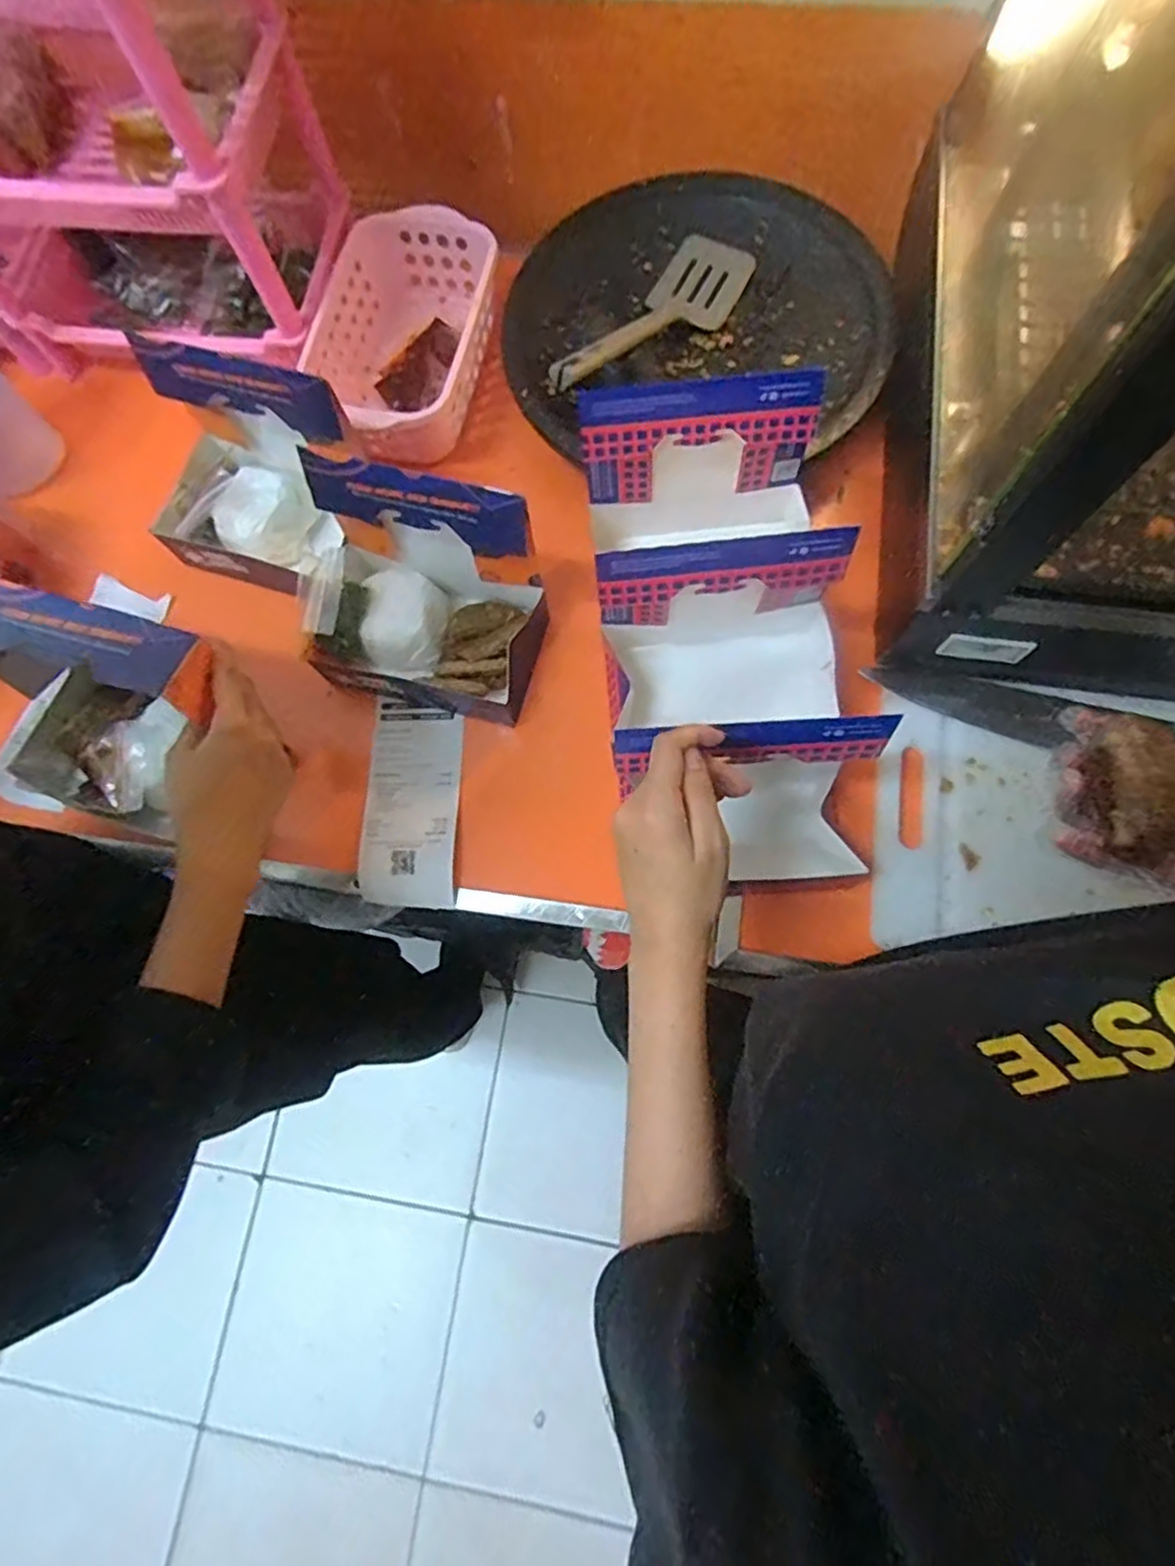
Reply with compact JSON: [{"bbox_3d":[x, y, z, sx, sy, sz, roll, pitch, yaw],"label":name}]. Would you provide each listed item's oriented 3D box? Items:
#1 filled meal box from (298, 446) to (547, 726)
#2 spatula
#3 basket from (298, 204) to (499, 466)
[{"bbox_3d":[-0.139,-0.159,0.559,0.181,0.145,0.148,16,76,7],"label":"filled meal box"},{"bbox_3d":[0.052,-0.400,0.609,0.081,0.054,0.302,31,56,7],"label":"spatula"},{"bbox_3d":[-0.174,-0.420,0.677,0.145,0.090,0.239,11,76,6],"label":"basket"}]

